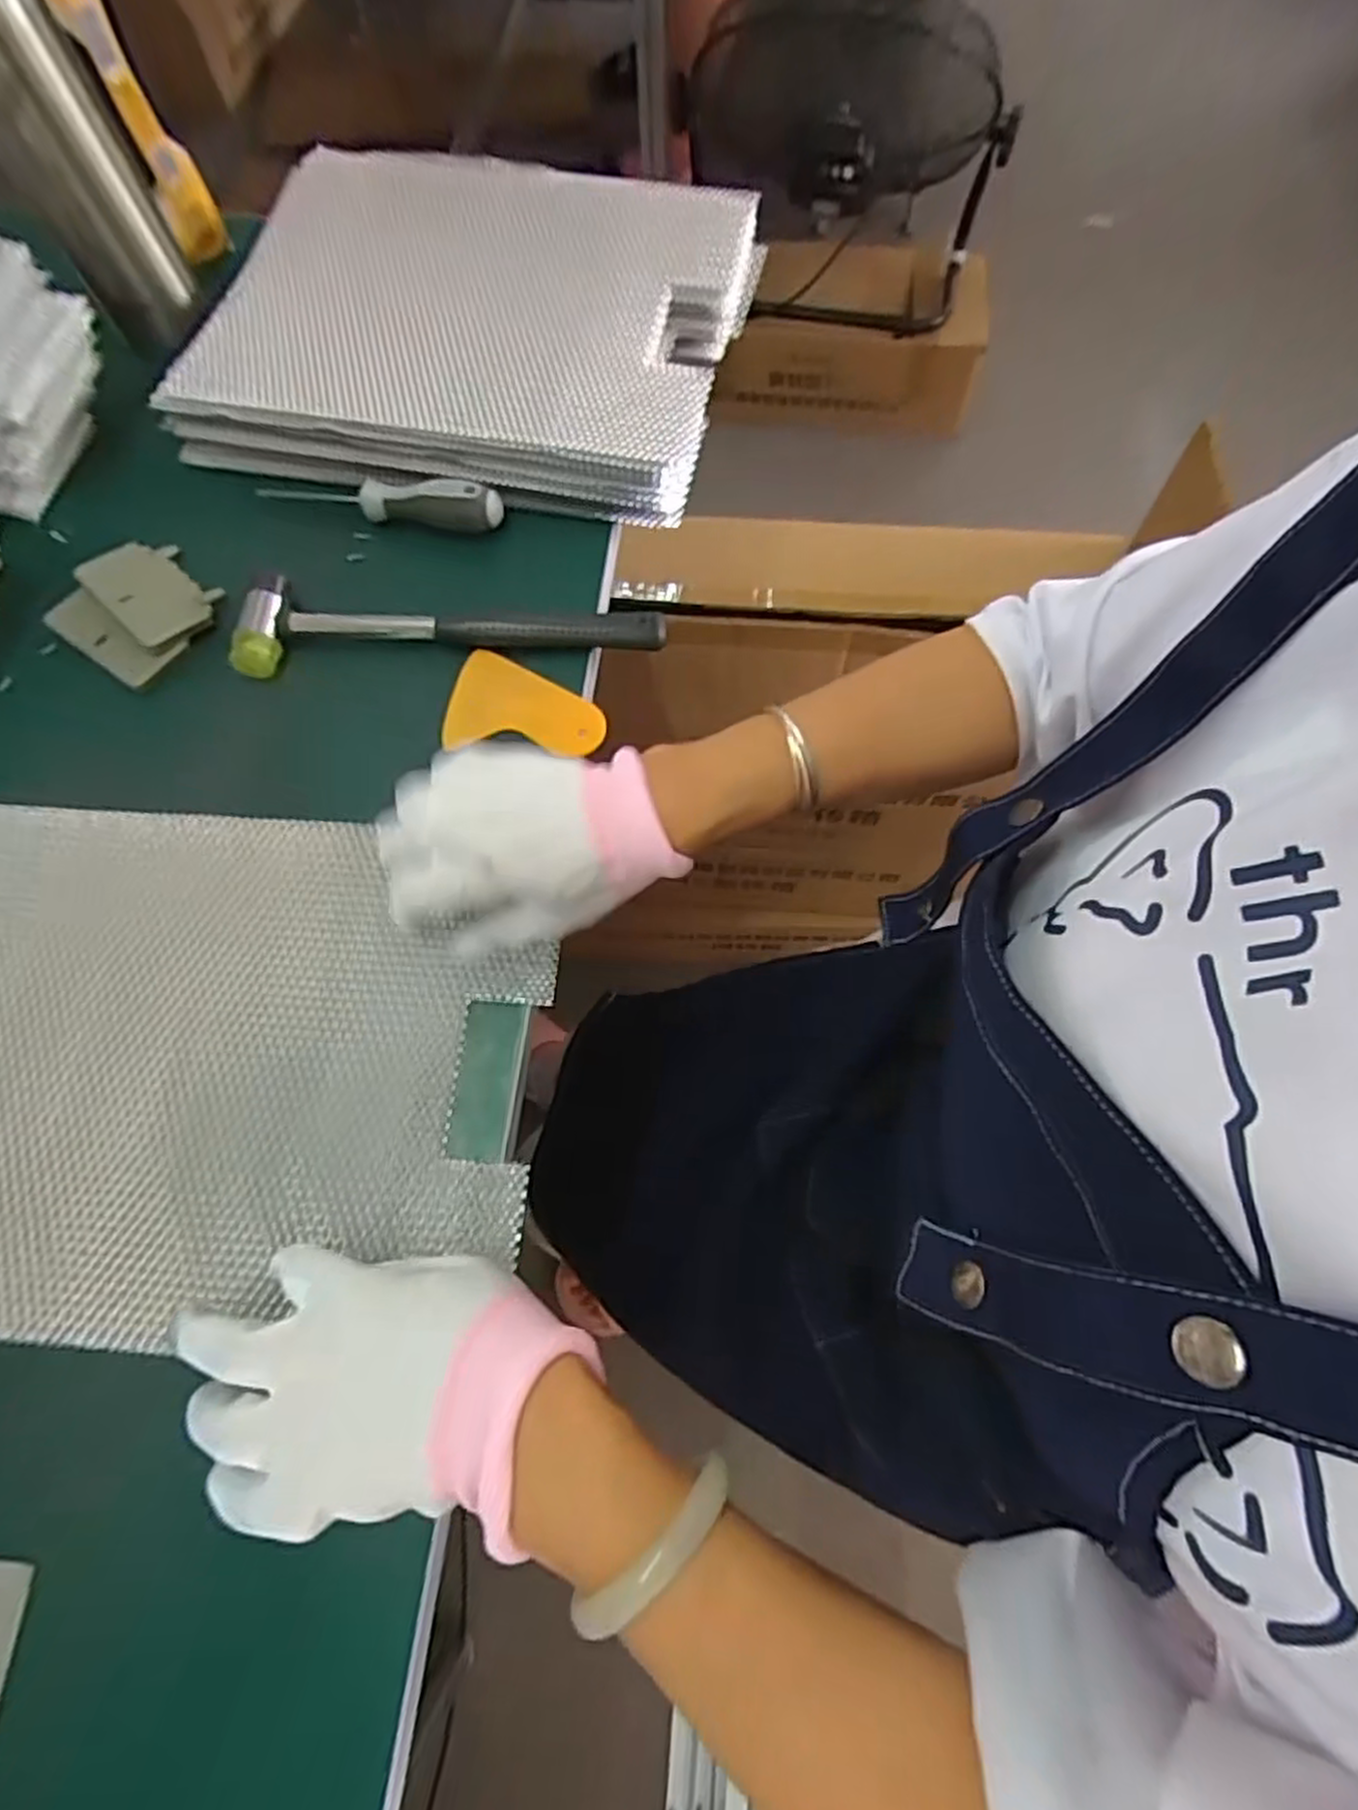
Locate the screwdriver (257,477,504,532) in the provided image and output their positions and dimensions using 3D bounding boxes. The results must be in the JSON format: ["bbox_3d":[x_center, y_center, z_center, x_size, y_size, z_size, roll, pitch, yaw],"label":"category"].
[{"bbox_3d":[-0.186,-0.253,0.478,0.154,0.021,0.023,10,70,5],"label":"screwdriver"}]

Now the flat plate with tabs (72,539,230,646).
[{"bbox_3d":[-0.315,-0.190,0.462,0.087,0.005,0.054,42,76,15],"label":"flat plate with tabs"}]

